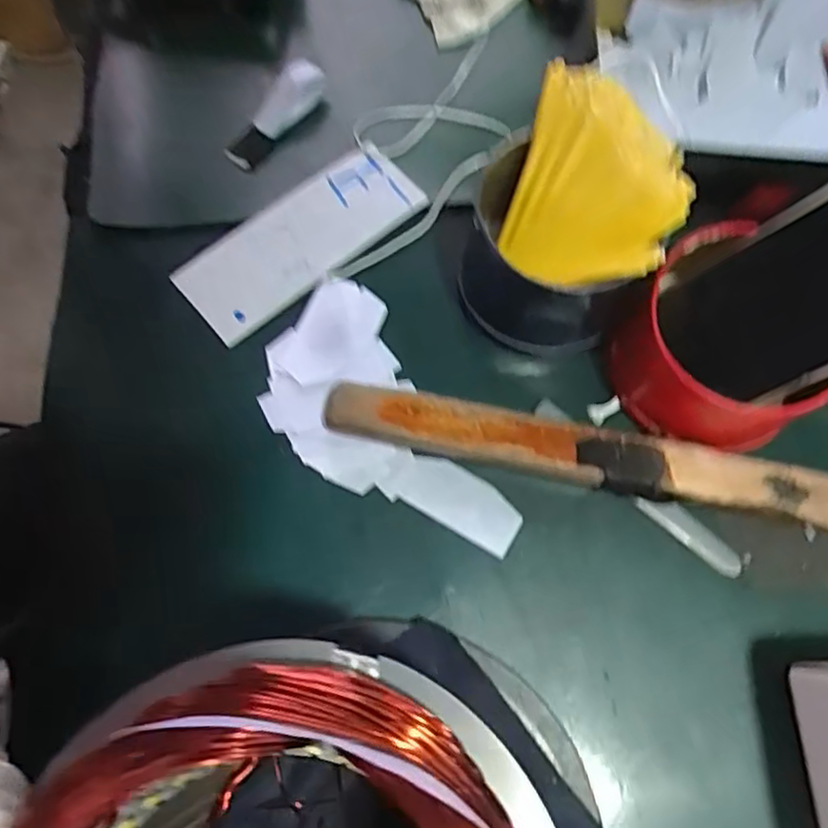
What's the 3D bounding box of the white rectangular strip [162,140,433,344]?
[{"bbox_3d":[-0.068,-0.106,0.398,0.147,0.010,0.062,-37,76,-12],"label":"white rectangular strip"}]

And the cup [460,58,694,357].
[{"bbox_3d":[0.081,-0.100,0.355,0.100,0.095,0.110,-1,71,1],"label":"cup"}]

